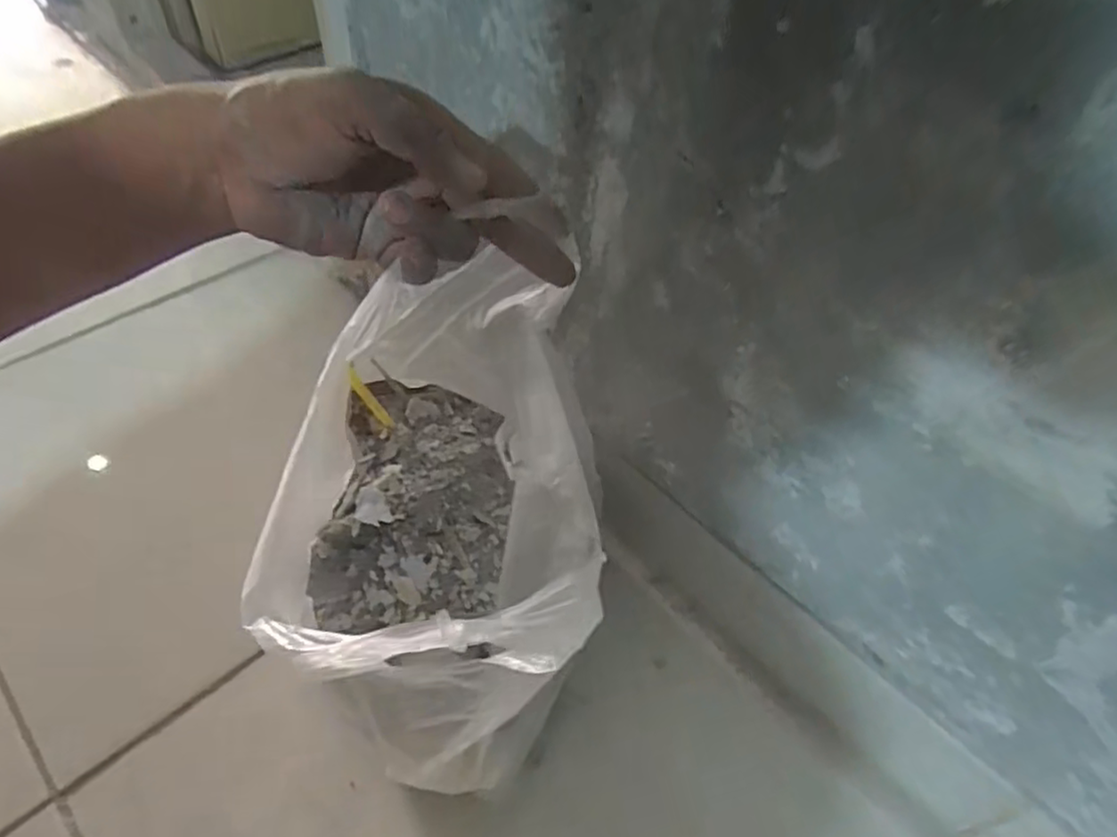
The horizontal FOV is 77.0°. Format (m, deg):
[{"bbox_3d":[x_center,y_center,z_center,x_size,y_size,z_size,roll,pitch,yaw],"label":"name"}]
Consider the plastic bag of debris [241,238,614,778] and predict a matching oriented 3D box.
[{"bbox_3d":[-0.066,0.032,0.381,0.145,0.159,0.265,-1,50,-5],"label":"plastic bag of debris"}]

